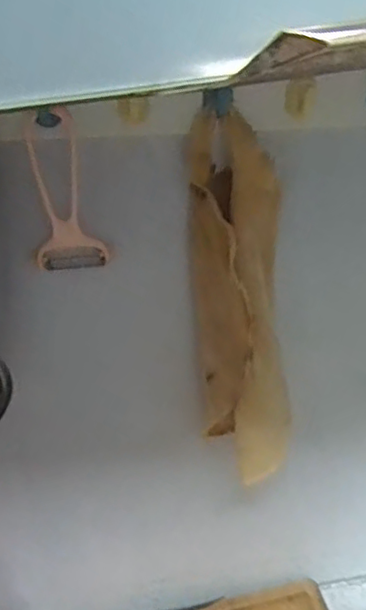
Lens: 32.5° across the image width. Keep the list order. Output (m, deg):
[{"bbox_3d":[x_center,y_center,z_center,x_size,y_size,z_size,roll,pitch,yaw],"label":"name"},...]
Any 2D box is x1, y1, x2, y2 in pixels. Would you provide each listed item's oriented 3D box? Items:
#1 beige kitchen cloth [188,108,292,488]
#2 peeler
[{"bbox_3d":[0.045,0.002,0.518,0.079,0.277,0.077,-4,28,5],"label":"beige kitchen cloth"},{"bbox_3d":[-0.096,-0.087,0.498,0.056,0.134,0.027,-11,28,-9],"label":"peeler"}]

